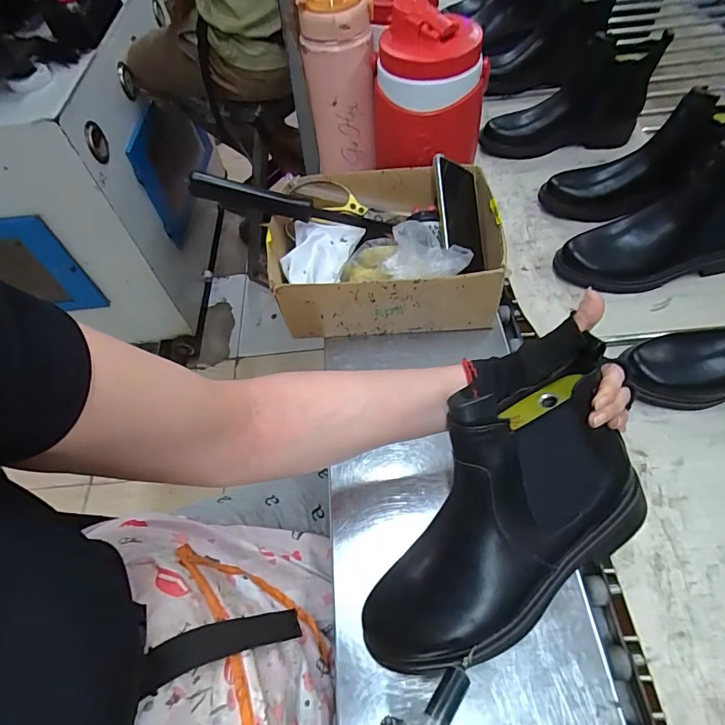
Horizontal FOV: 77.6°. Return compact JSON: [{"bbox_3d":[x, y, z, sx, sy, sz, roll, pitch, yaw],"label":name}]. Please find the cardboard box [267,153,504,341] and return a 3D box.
[{"bbox_3d":[0.025,-0.143,0.590,0.271,0.142,0.196,-2,56,5],"label":"cardboard box"}]

